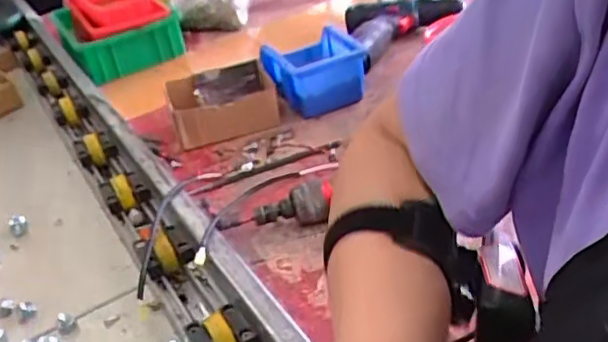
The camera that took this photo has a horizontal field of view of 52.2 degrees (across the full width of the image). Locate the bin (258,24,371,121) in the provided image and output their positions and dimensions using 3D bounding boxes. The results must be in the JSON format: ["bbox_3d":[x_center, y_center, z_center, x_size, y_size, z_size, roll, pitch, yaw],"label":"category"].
[{"bbox_3d":[0.012,-0.147,0.873,0.119,0.071,0.158,-12,36,-6],"label":"bin"}]

